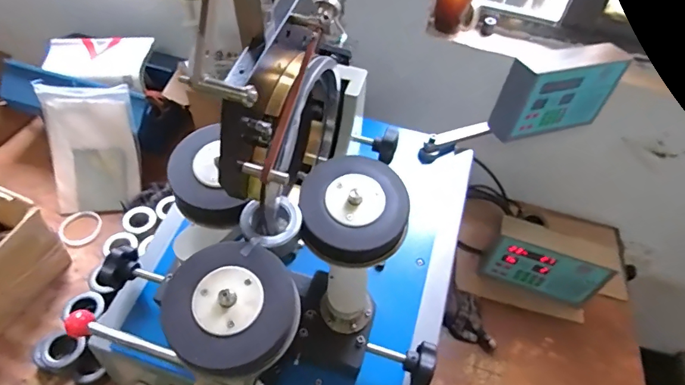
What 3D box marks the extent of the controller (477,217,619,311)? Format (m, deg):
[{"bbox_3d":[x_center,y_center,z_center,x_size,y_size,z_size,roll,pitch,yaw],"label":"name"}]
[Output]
[{"bbox_3d":[0.420,0.145,0.907,0.227,0.150,0.072,19,51,9],"label":"controller"}]

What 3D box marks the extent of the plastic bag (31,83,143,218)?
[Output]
[{"bbox_3d":[-0.561,-0.093,0.976,0.181,0.278,0.028,-3,14,-8],"label":"plastic bag"}]

